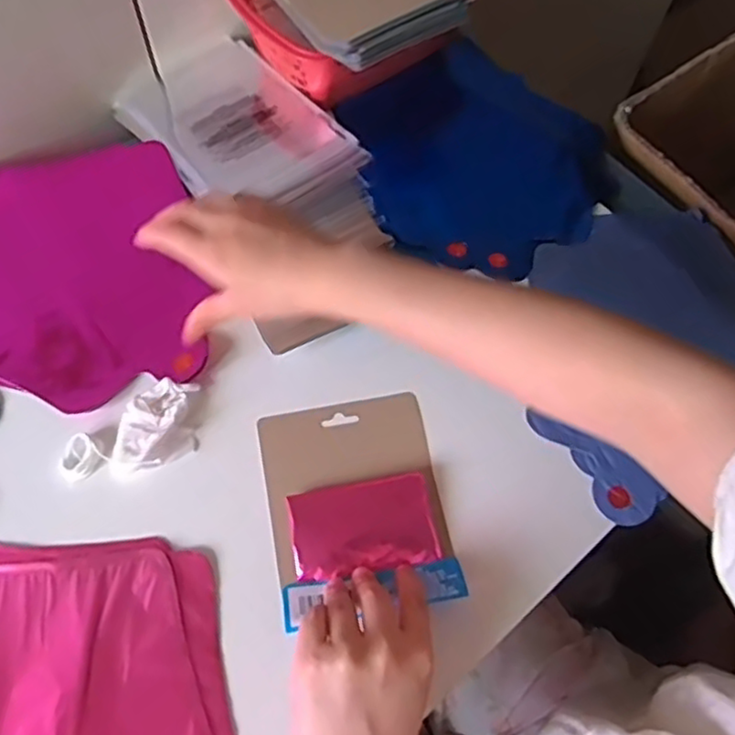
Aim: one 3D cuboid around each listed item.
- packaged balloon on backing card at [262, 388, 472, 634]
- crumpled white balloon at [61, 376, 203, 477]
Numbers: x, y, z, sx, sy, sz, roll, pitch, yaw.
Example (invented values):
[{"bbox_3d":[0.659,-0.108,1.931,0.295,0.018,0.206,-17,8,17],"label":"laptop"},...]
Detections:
[{"bbox_3d":[-0.008,0.089,0.460,0.114,0.018,0.144,-9,64,-7],"label":"packaged balloon on backing card"},{"bbox_3d":[-0.155,0.048,0.462,0.099,0.015,0.052,-35,70,-18],"label":"crumpled white balloon"}]

